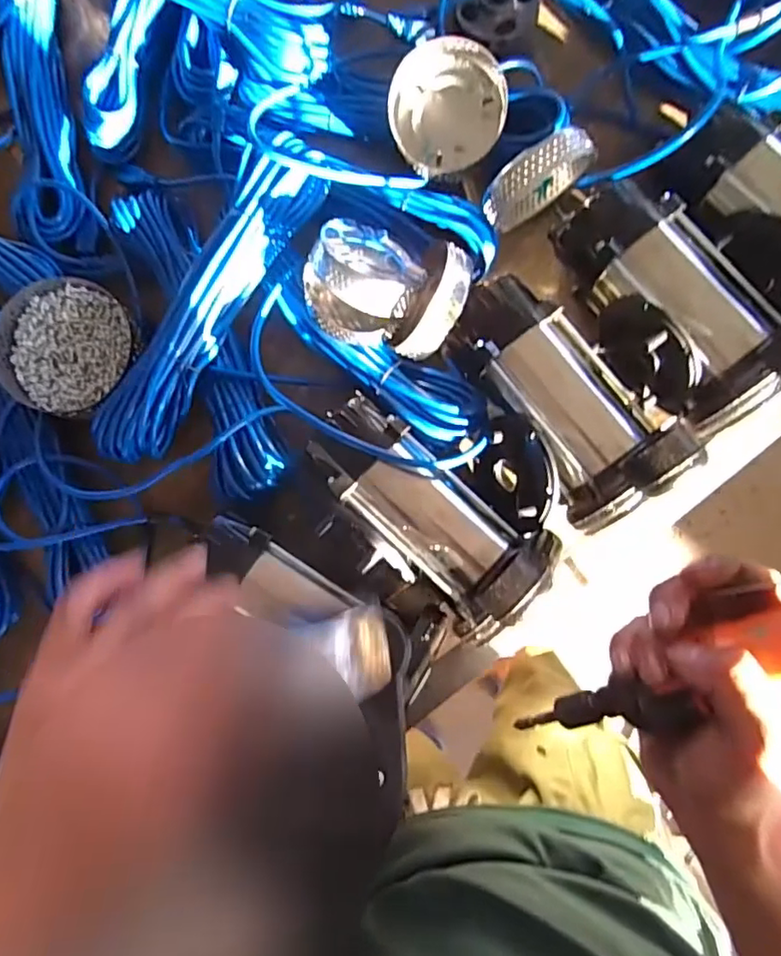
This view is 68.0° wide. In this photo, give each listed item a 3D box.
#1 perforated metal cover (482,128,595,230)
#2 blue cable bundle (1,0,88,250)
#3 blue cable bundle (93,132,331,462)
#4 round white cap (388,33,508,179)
[{"bbox_3d":[0.135,-0.272,0.537,0.103,0.106,0.035,-34,82,2],"label":"perforated metal cover"},{"bbox_3d":[-0.390,-0.428,0.637,0.066,0.030,0.367,-12,83,5],"label":"blue cable bundle"},{"bbox_3d":[-0.178,-0.166,0.560,0.068,0.056,0.349,32,88,8],"label":"blue cable bundle"},{"bbox_3d":[0.054,-0.350,0.552,0.111,0.042,0.111,1,106,2],"label":"round white cap"}]

